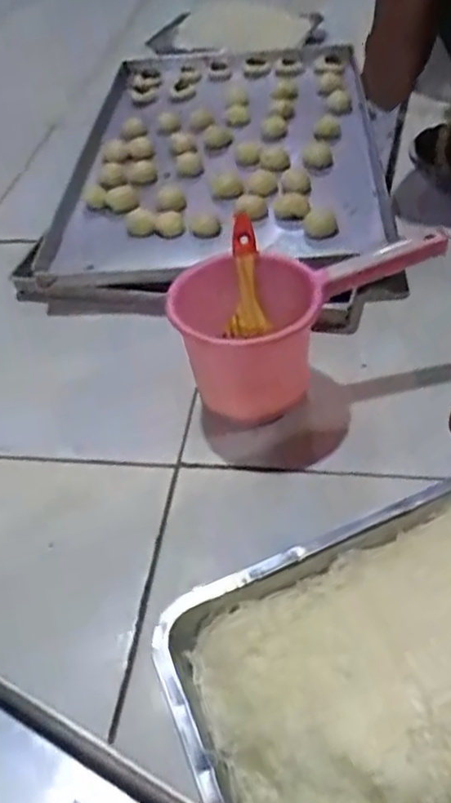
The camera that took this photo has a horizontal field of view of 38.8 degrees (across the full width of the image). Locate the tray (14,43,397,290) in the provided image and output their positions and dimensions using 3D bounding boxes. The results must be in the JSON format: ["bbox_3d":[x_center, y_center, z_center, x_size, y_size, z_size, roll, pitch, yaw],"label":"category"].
[{"bbox_3d":[-0.008,-0.393,1.002,0.472,0.064,0.684,-1,47,6],"label":"tray"}]

